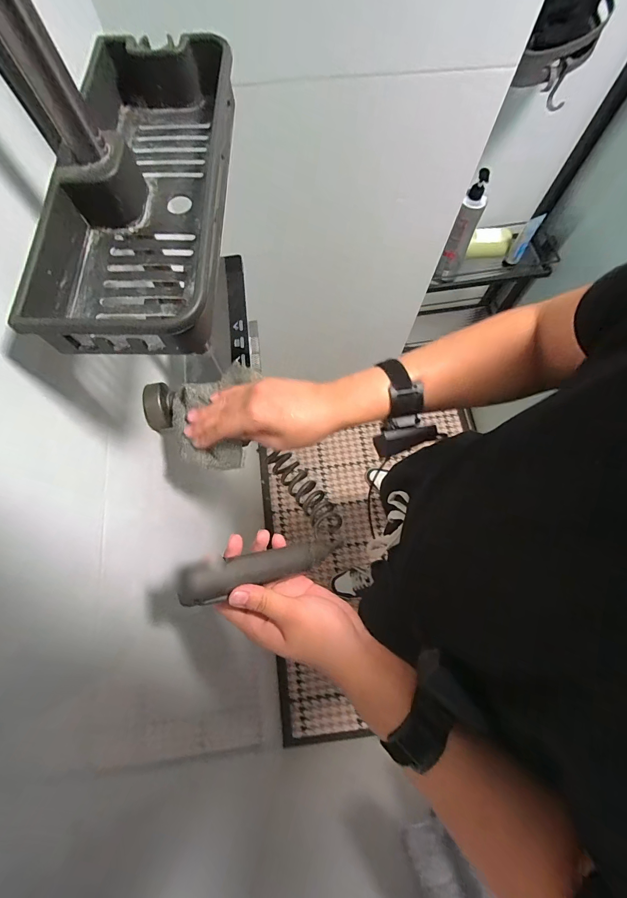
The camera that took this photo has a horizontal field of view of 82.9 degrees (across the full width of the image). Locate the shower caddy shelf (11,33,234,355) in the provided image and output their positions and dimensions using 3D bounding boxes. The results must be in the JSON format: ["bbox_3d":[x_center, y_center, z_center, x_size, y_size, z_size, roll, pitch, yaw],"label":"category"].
[{"bbox_3d":[-0.130,-0.201,0.266,0.127,0.047,0.267,1,72,0],"label":"shower caddy shelf"}]

